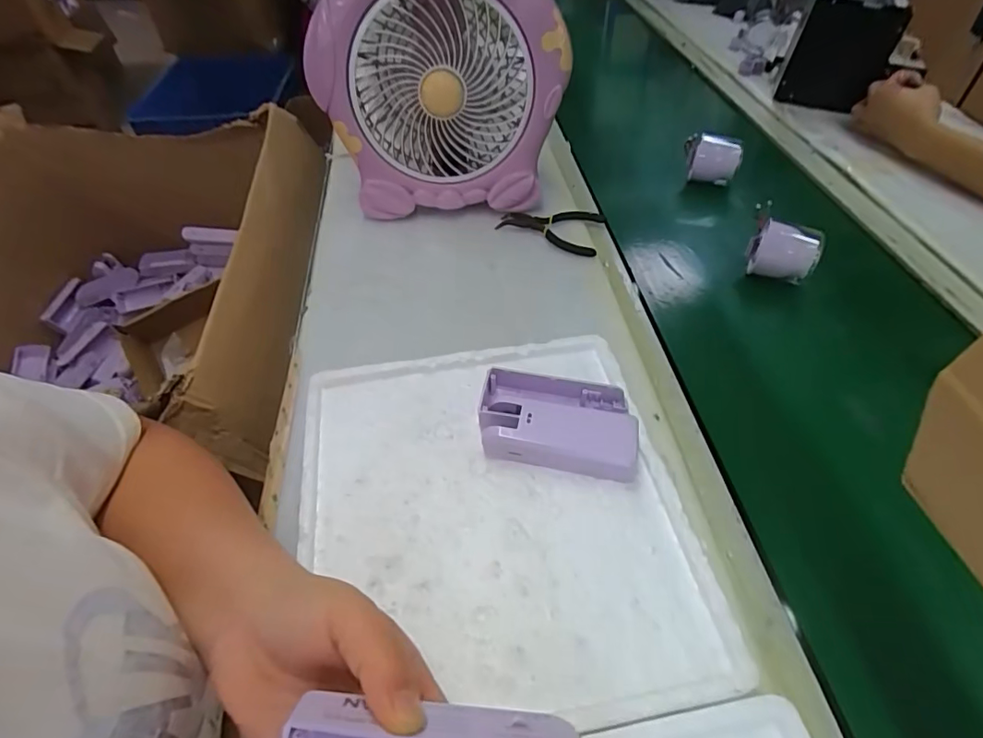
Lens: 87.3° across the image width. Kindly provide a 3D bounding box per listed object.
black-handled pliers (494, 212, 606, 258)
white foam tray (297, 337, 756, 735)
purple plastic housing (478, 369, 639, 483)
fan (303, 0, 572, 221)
[{"bbox_3d":[0.066,-0.162,0.583,0.114,0.008,0.071,13,51,11],"label":"black-handled pliers"},{"bbox_3d":[-0.002,0.095,0.360,0.244,0.026,0.267,-6,49,-7],"label":"white foam tray"},{"bbox_3d":[0.049,0.041,0.385,0.115,0.029,0.065,8,50,7],"label":"purple plastic housing"},{"bbox_3d":[-0.054,-0.309,0.551,0.247,0.266,0.130,-2,49,-2],"label":"fan"}]

